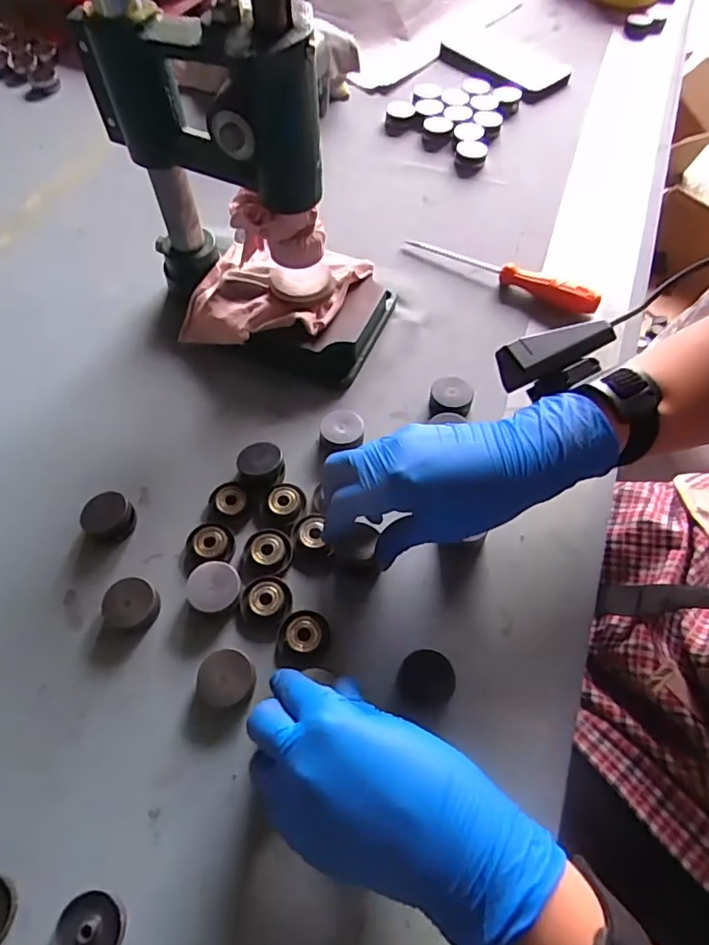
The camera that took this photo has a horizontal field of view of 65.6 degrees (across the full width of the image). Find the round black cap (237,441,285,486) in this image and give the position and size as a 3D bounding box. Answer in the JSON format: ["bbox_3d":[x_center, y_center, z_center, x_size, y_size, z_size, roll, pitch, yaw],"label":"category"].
[{"bbox_3d":[-0.068,-0.006,0.400,0.033,0.023,0.030,0,59,0],"label":"round black cap"}]

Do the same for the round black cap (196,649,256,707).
[{"bbox_3d":[-0.076,0.122,0.327,0.033,0.013,0.030,0,59,0],"label":"round black cap"}]

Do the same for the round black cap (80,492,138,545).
[{"bbox_3d":[-0.169,0.031,0.380,0.032,0.017,0.033,0,59,0],"label":"round black cap"}]

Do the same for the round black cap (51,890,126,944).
[{"bbox_3d":[-0.131,0.226,0.271,0.033,0.004,0.032,0,59,0],"label":"round black cap"}]

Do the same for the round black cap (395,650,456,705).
[{"bbox_3d":[0.042,0.123,0.328,0.033,0.018,0.029,4,59,2],"label":"round black cap"}]

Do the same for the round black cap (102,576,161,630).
[{"bbox_3d":[-0.142,0.084,0.351,0.032,0.014,0.031,0,59,0],"label":"round black cap"}]

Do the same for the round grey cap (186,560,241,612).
[{"bbox_3d":[-0.090,0.075,0.354,0.032,0.019,0.031,0,59,0],"label":"round grey cap"}]

